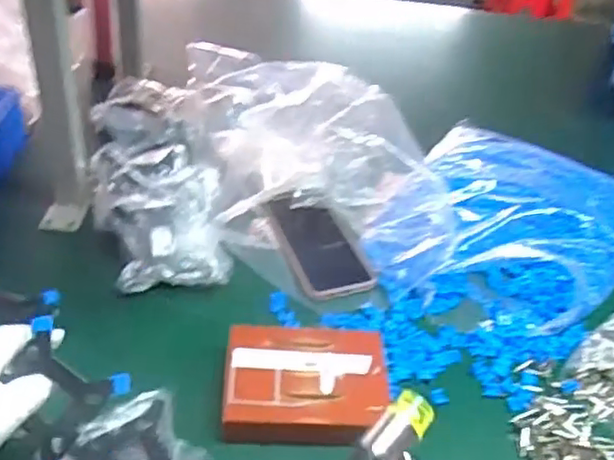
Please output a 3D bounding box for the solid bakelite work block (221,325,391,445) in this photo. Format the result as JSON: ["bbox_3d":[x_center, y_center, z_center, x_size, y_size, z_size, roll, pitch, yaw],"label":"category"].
[{"bbox_3d":[-0.001,0.135,0.548,0.136,0.030,0.113,5,40,-3],"label":"solid bakelite work block"}]

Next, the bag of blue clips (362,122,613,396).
[{"bbox_3d":[0.211,0.006,0.704,0.269,0.062,0.424,26,44,21],"label":"bag of blue clips"}]

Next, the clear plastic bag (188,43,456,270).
[{"bbox_3d":[0.003,-0.106,0.756,0.269,0.127,0.332,-1,41,-10],"label":"clear plastic bag"}]

